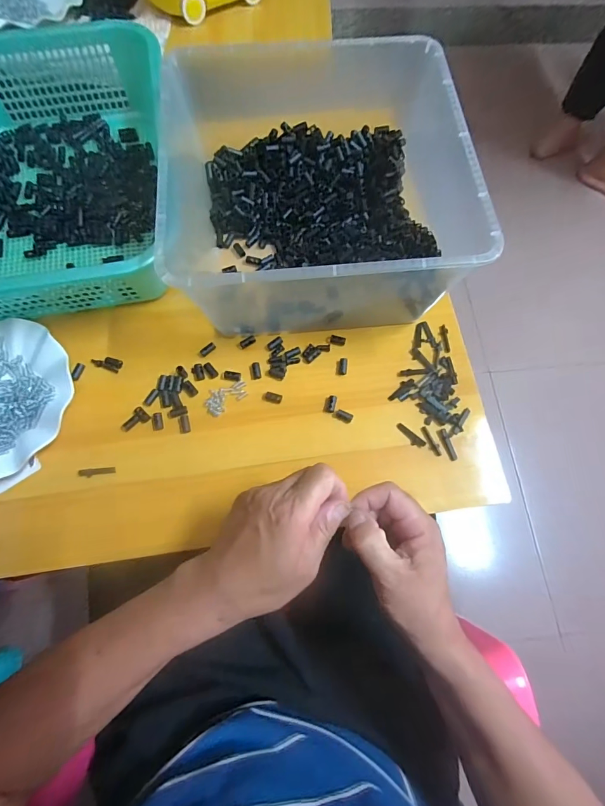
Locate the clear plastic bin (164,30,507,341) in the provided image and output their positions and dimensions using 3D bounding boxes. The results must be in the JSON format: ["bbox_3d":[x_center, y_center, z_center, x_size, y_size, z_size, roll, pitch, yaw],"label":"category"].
[{"bbox_3d":[0.013,-0.225,0.436,0.290,0.141,0.285,-5,71,-3],"label":"clear plastic bin"}]

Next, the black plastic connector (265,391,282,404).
[{"bbox_3d":[-0.032,-0.006,0.435,0.019,0.004,0.011,14,71,4],"label":"black plastic connector"}]

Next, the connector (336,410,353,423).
[{"bbox_3d":[0.046,0.015,0.427,0.018,0.008,0.010,28,73,8],"label":"connector"}]

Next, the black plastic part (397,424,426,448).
[{"bbox_3d":[0.118,0.036,0.423,0.036,0.004,0.010,42,75,12],"label":"black plastic part"}]

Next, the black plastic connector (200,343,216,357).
[{"bbox_3d":[-0.110,-0.062,0.450,0.019,0.005,0.008,-38,76,-13],"label":"black plastic connector"}]

